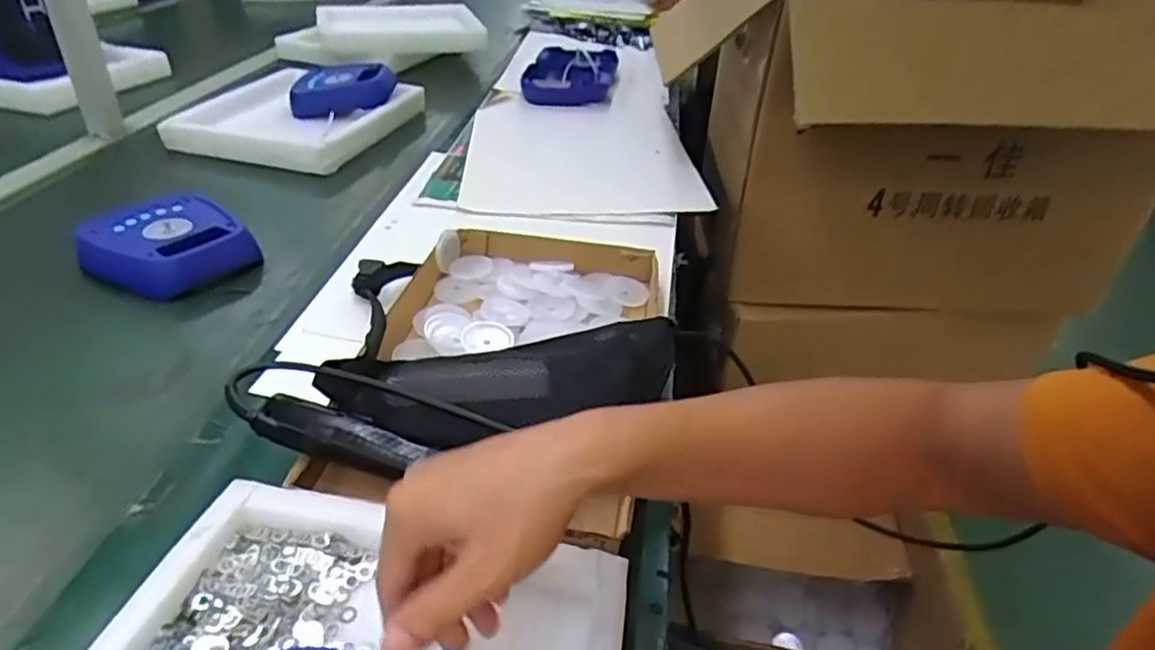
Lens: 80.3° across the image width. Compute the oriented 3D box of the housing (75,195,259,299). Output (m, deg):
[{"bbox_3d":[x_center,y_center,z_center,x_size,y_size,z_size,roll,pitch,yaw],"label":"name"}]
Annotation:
[{"bbox_3d":[-0.484,-0.097,0.806,0.167,0.052,0.165,26,41,28],"label":"housing"}]

